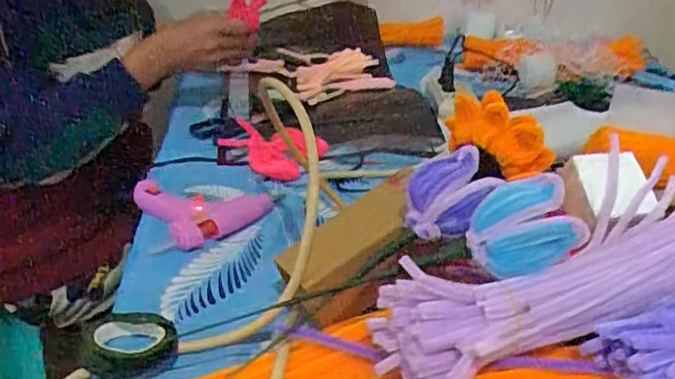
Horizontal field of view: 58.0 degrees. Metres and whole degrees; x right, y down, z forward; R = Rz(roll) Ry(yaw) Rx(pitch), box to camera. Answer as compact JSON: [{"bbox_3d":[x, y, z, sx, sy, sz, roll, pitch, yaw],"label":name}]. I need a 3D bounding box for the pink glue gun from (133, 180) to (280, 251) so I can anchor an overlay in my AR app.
[{"bbox_3d":[-0.124,0.014,0.609,0.109,0.033,0.116,-19,35,-37],"label":"pink glue gun"}]

